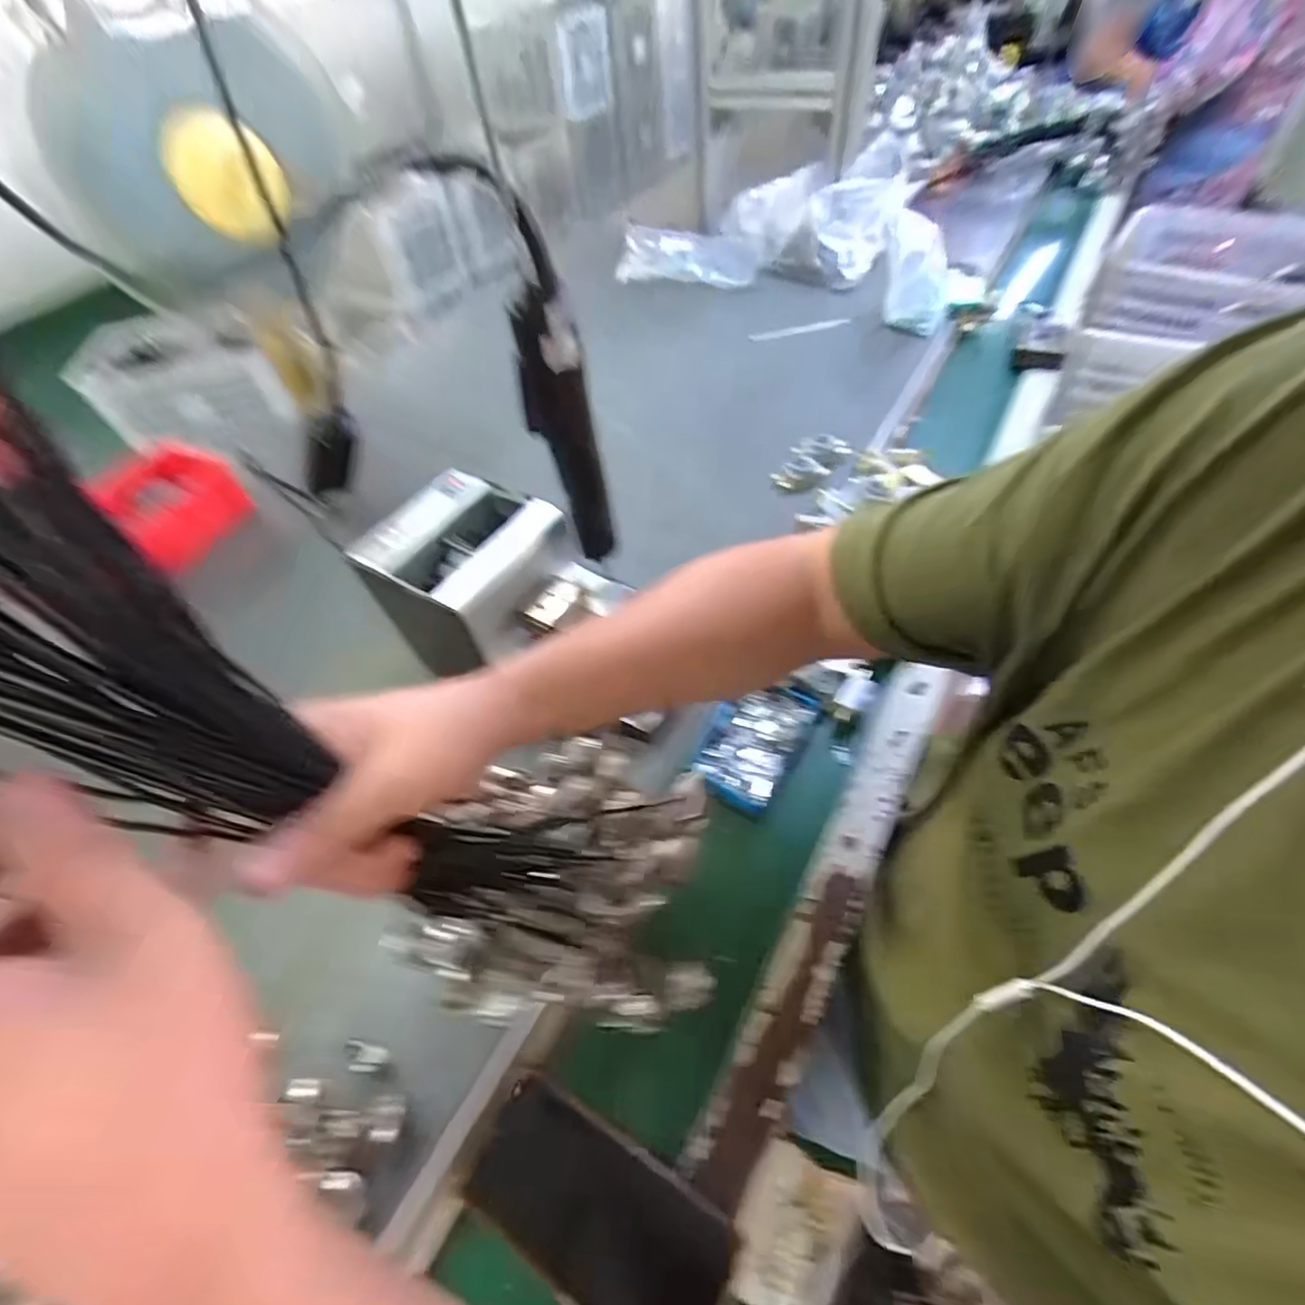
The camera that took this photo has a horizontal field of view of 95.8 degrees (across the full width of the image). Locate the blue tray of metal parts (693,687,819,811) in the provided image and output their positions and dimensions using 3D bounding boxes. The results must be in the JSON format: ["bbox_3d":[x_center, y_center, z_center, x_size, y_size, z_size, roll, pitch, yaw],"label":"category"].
[{"bbox_3d":[0.086,0.076,0.511,0.074,0.026,0.114,26,60,23],"label":"blue tray of metal parts"}]

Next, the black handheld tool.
[{"bbox_3d":[-0.060,-0.150,0.390,0.038,0.215,0.030,0,53,5],"label":"black handheld tool"}]

